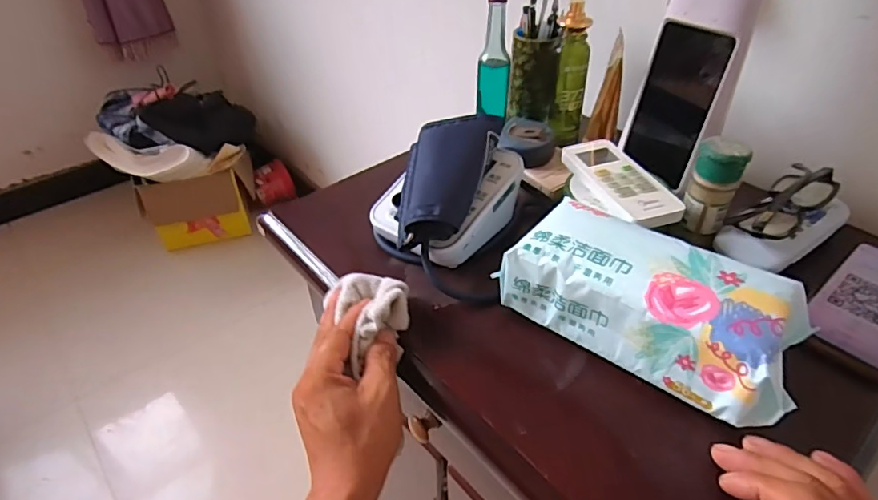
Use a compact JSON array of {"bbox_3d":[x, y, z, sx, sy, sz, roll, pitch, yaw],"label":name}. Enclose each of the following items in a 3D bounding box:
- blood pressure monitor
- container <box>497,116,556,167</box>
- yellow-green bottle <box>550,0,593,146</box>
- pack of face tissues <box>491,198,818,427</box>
[{"bbox_3d":[0.000,-0.057,0.489,0.106,0.085,0.144,25,47,26],"label":"blood pressure monitor"},{"bbox_3d":[0.101,-0.123,0.594,0.060,0.035,0.065,0,41,0],"label":"container"},{"bbox_3d":[0.153,-0.199,0.602,0.042,0.152,0.041,11,42,12],"label":"yellow-green bottle"},{"bbox_3d":[0.162,0.039,0.404,0.203,0.081,0.096,28,48,29],"label":"pack of face tissues"}]

